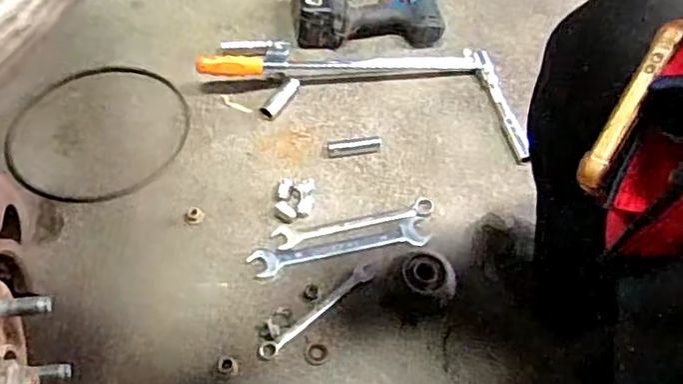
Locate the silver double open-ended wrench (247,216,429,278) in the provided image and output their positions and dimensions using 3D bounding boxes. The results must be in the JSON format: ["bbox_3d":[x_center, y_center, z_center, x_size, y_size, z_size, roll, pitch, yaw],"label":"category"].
[{"bbox_3d":[-0.001,0.074,0.864,0.241,0.005,0.043,-11,58,-12],"label":"silver double open-ended wrench"}]

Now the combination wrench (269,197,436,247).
[{"bbox_3d":[0.021,0.042,0.889,0.230,0.008,0.034,-11,58,-12],"label":"combination wrench"}]

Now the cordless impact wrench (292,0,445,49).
[{"bbox_3d":[0.041,-0.312,1.086,0.253,0.079,0.112,-5,57,-8],"label":"cordless impact wrench"}]

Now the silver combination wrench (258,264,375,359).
[{"bbox_3d":[-0.030,0.147,0.807,0.182,0.010,0.023,-34,65,-24],"label":"silver combination wrench"}]

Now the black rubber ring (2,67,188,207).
[{"bbox_3d":[-0.357,-0.093,0.945,0.261,0.014,0.245,2,56,-3],"label":"black rubber ring"}]

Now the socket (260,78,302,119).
[{"bbox_3d":[-0.097,-0.145,0.999,0.031,0.019,0.087,27,58,13],"label":"socket"}]

